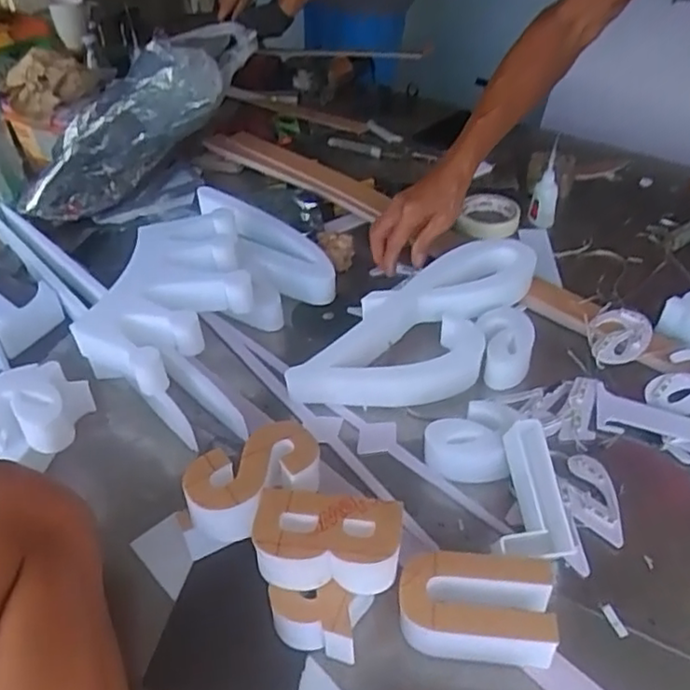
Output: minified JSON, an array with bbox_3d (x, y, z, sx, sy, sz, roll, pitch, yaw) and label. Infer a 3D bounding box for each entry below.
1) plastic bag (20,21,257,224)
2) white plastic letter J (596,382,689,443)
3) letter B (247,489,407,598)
[{"bbox_3d":[-0.301,-0.332,0.968,0.399,0.129,0.124,-36,39,14],"label":"plastic bag"},{"bbox_3d":[0.307,0.083,0.634,0.133,0.010,0.063,20,44,23],"label":"white plastic letter J"},{"bbox_3d":[-0.012,0.148,0.490,0.104,0.043,0.056,6,40,8],"label":"letter B"}]

